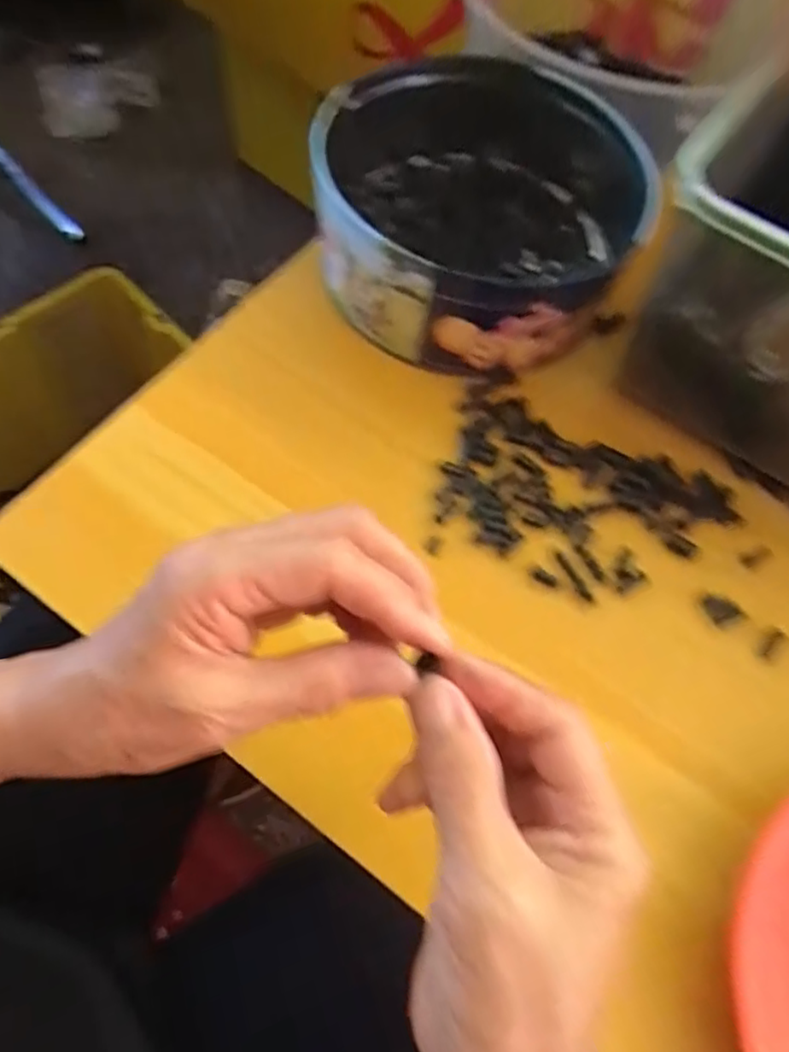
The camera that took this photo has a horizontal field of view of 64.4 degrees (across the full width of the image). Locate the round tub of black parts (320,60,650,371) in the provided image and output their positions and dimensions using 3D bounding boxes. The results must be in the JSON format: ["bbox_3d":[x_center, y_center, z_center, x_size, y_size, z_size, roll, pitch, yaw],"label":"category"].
[{"bbox_3d":[0.044,-0.191,0.386,0.176,0.086,0.187,2,66,-4],"label":"round tub of black parts"}]

